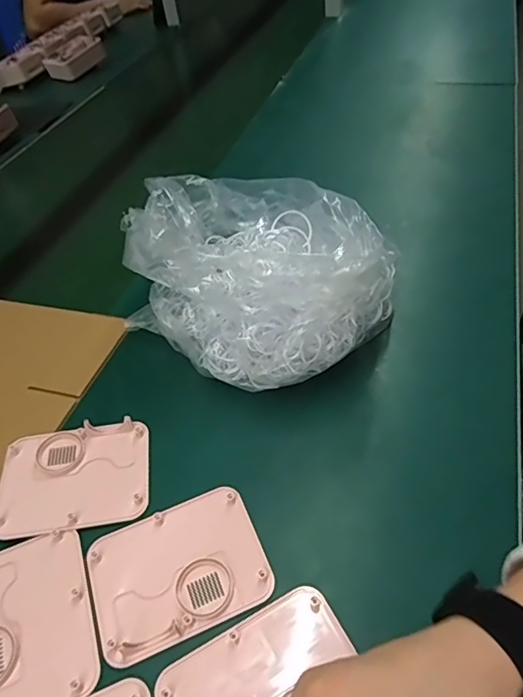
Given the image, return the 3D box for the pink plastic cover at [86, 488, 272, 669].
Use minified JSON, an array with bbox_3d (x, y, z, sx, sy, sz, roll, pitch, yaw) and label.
[{"bbox_3d":[-0.063,0.166,0.390,0.126,0.007,0.097,-21,49,-13],"label":"pink plastic cover"}]

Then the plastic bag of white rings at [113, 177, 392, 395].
[{"bbox_3d":[-0.010,-0.084,0.523,0.263,0.143,0.216,20,51,23],"label":"plastic bag of white rings"}]

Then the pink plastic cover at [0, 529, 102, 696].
[{"bbox_3d":[-0.171,0.198,0.371,0.097,0.008,0.123,-19,49,-12],"label":"pink plastic cover"}]

